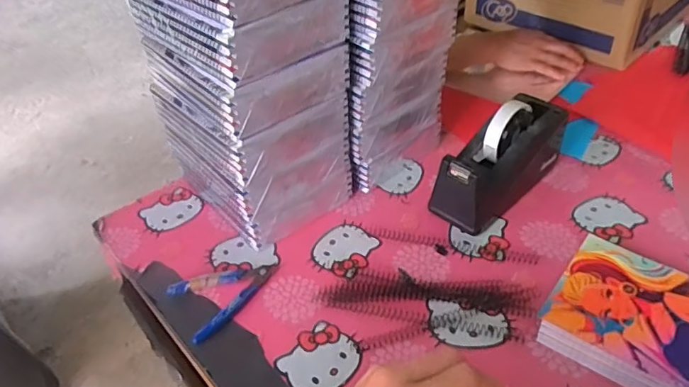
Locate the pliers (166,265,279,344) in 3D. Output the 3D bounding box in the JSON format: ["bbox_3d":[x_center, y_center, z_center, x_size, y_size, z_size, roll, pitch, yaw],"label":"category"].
[{"bbox_3d":[-0.128,0.110,0.592,0.114,0.014,0.077,-25,45,-22],"label":"pliers"}]

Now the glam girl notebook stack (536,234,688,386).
[{"bbox_3d":[0.315,0.135,0.528,0.200,0.028,0.156,26,49,29],"label":"glam girl notebook stack"}]

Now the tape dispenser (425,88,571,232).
[{"bbox_3d":[0.202,-0.045,0.678,0.208,0.111,0.072,-32,49,-28],"label":"tape dispenser"}]

